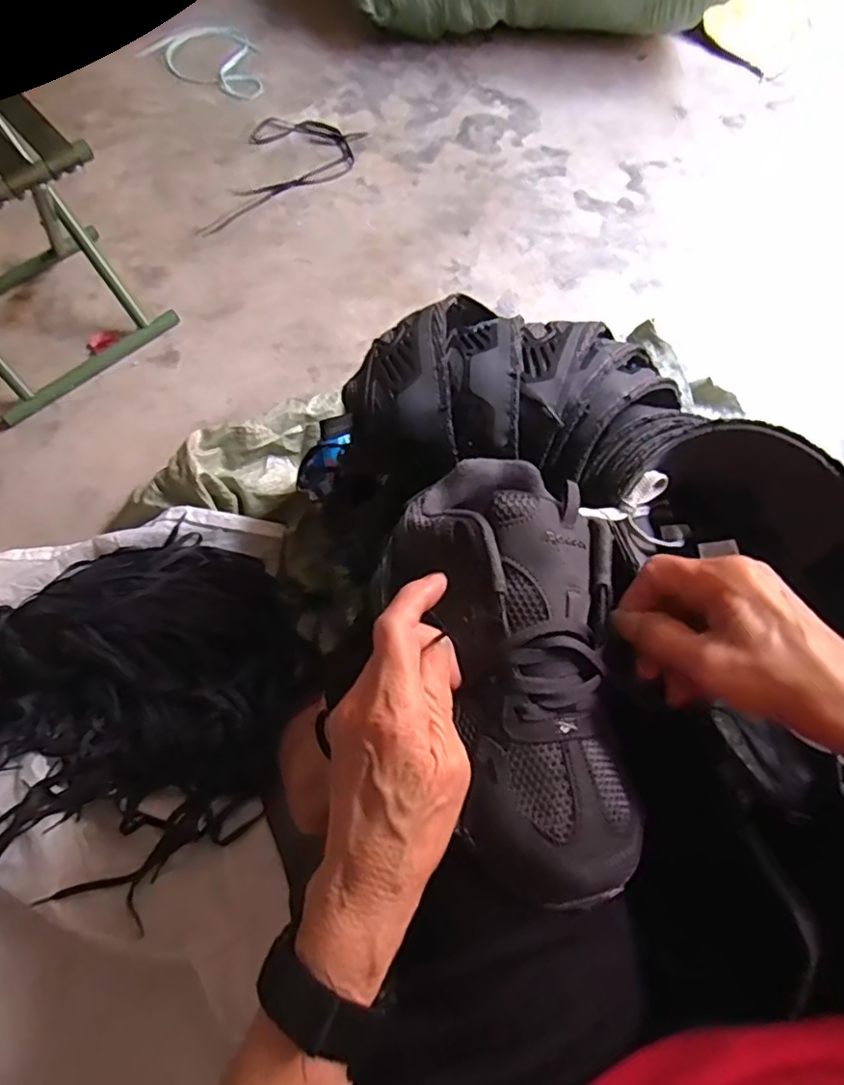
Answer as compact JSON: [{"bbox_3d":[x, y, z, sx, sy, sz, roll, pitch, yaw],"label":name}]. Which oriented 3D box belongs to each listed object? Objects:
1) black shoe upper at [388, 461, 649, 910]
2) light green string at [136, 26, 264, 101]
[{"bbox_3d":[0.048,0.056,0.317,0.119,0.056,0.236,-7,70,-4],"label":"black shoe upper"},{"bbox_3d":[-0.416,-1.002,1.231,0.270,0.012,0.187,27,69,8],"label":"light green string"}]

